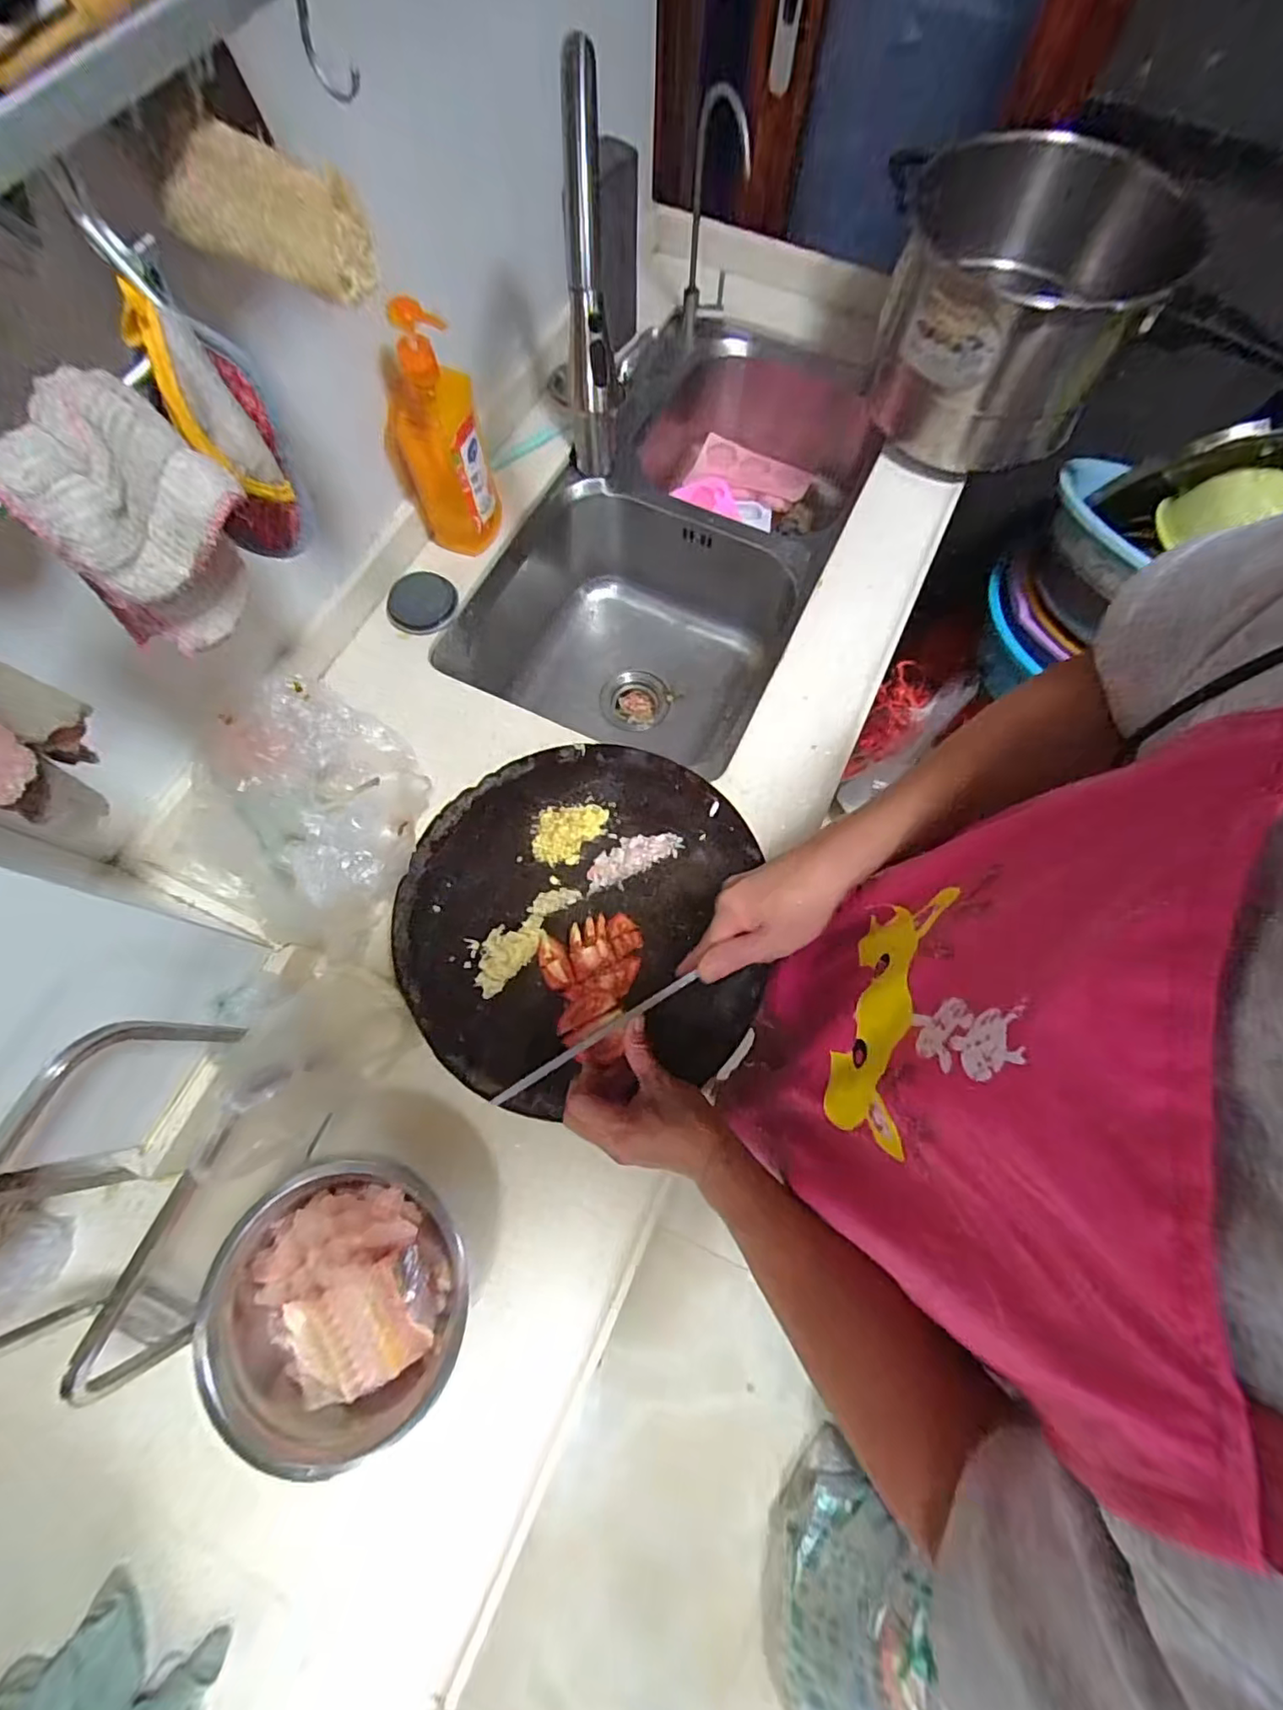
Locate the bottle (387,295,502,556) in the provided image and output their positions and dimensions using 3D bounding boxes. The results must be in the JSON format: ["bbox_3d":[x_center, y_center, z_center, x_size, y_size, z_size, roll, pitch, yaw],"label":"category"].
[{"bbox_3d":[-0.223,-0.457,0.674,0.093,0.242,0.054,-20,73,-7],"label":"bottle"}]

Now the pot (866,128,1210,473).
[{"bbox_3d":[0.463,-0.712,0.775,0.330,0.214,0.369,32,74,9],"label":"pot"}]

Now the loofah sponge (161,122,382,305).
[{"bbox_3d":[-0.217,-0.367,0.345,0.098,0.049,0.048,19,73,5],"label":"loofah sponge"}]

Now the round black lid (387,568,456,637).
[{"bbox_3d":[-0.270,-0.312,0.730,0.085,0.018,0.079,0,72,-1],"label":"round black lid"}]

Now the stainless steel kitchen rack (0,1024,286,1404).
[{"bbox_3d":[-0.352,0.235,0.414,0.108,0.186,0.224,25,73,7],"label":"stainless steel kitchen rack"}]

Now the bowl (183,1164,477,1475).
[{"bbox_3d":[-0.245,0.366,0.490,0.184,0.067,0.197,0,72,-1],"label":"bowl"}]

